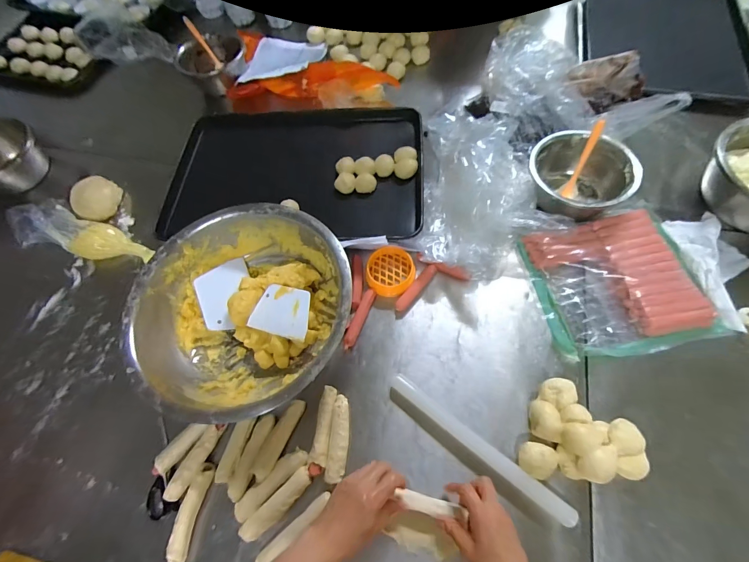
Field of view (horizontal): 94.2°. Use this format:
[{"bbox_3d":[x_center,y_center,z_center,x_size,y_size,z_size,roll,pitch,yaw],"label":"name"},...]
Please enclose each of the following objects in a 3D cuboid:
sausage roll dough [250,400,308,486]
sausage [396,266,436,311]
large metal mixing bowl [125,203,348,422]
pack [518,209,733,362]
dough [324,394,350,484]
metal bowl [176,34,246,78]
[{"bbox_3d":[-0.155,0.253,0.563,0.031,0.020,0.125,20,67,12],"label":"sausage roll dough"},{"bbox_3d":[0.081,0.013,0.682,0.021,0.018,0.111,38,72,19],"label":"sausage"},{"bbox_3d":[-0.230,0.047,0.628,0.376,0.093,0.376,-1,64,3],"label":"large metal mixing bowl"},{"bbox_3d":[0.442,0.002,0.637,0.280,0.042,0.257,-12,64,-3],"label":"pack"},{"bbox_3d":[-0.056,0.254,0.566,0.031,0.023,0.127,4,64,5],"label":"dough"},{"bbox_3d":[-0.451,-0.621,0.978,0.180,0.062,0.180,-31,66,-10],"label":"metal bowl"}]

